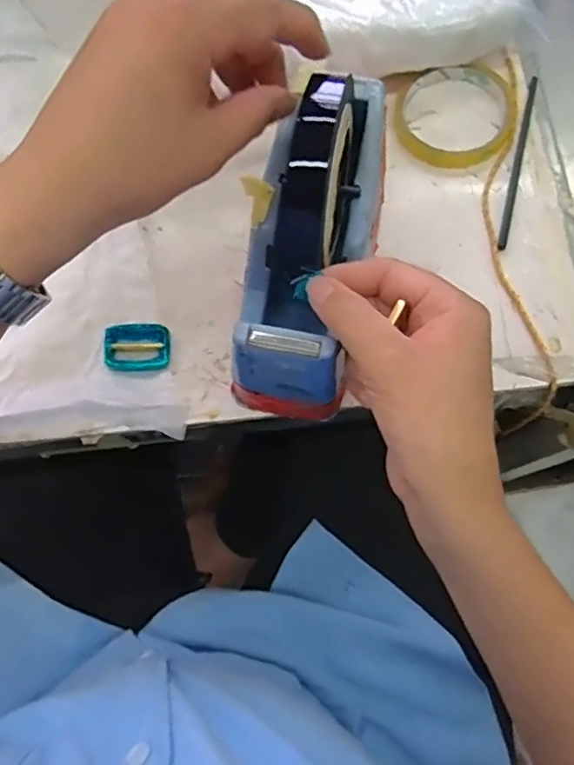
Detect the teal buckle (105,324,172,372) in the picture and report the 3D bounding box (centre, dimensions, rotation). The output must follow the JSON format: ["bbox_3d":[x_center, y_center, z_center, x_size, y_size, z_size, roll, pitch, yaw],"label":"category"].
[{"bbox_3d":[-0.103,-0.024,0.412,0.044,0.006,0.033,-5,75,-1],"label":"teal buckle"}]

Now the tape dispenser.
[{"bbox_3d":[0.016,-0.082,0.365,0.074,0.082,0.207,16,89,5],"label":"tape dispenser"}]

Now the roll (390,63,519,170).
[{"bbox_3d":[0.128,-0.206,0.455,0.086,0.013,0.088,0,75,0],"label":"roll"}]

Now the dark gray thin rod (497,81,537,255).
[{"bbox_3d":[0.173,-0.166,0.449,0.007,0.004,0.147,15,76,4],"label":"dark gray thin rod"}]

